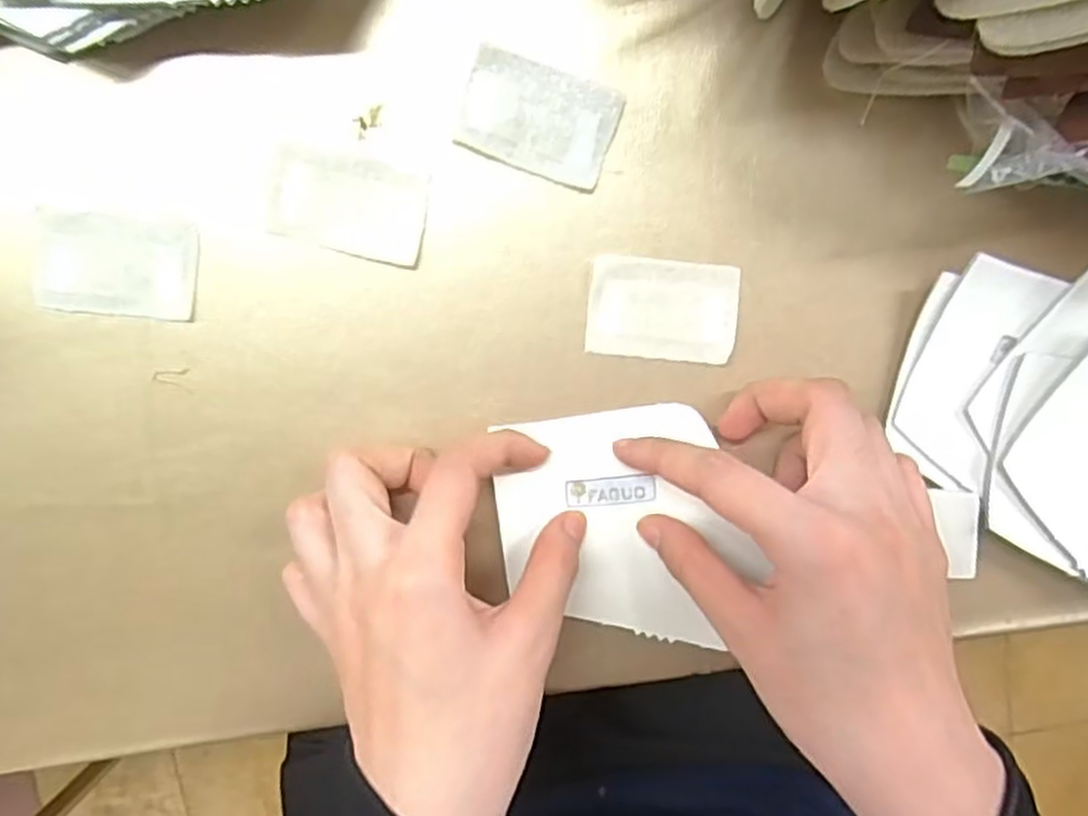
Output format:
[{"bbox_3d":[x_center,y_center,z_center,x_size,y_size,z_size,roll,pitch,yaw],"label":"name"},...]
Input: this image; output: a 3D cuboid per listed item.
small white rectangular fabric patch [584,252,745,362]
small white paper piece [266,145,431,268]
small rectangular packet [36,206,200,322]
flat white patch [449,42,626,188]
[{"bbox_3d":[0.044,-0.036,0.279,0.055,0.004,0.036,5,99,-2],"label":"small white rectangular fabric patch"},{"bbox_3d":[-0.069,-0.072,0.269,0.053,0.004,0.033,11,97,-8],"label":"small white paper piece"},{"bbox_3d":[-0.151,-0.050,0.267,0.053,0.004,0.035,6,99,-2],"label":"small rectangular packet"},{"bbox_3d":[-0.002,-0.102,0.267,0.053,0.004,0.036,18,98,-4],"label":"flat white patch"}]

